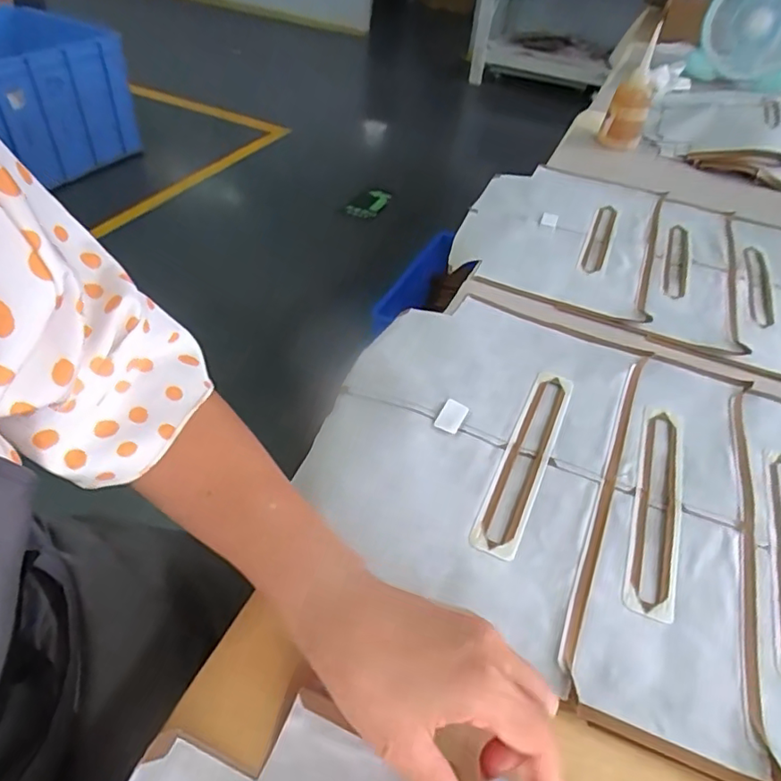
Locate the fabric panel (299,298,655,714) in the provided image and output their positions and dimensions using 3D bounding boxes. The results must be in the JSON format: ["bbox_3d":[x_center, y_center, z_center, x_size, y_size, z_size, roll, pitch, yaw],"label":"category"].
[{"bbox_3d":[0.068,0.024,0.463,0.224,0.009,0.322,20,46,14],"label":"fabric panel"}]

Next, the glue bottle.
[{"bbox_3d":[0.391,-0.477,0.908,0.065,0.149,0.075,19,46,12],"label":"glue bottle"}]

